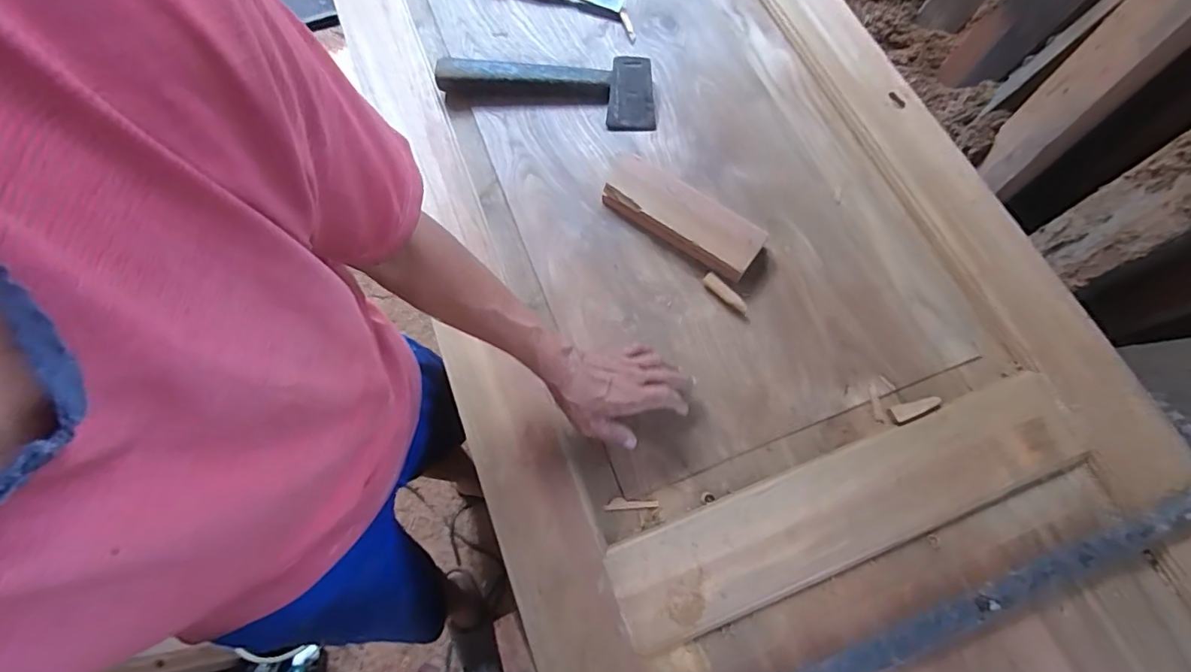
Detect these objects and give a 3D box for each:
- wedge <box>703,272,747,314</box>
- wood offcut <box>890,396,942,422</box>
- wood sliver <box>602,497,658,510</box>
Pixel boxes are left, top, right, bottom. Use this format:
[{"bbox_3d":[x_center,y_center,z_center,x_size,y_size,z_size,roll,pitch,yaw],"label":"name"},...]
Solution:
[{"bbox_3d":[0.176,-0.058,0.699,0.070,0.014,0.014,40,76,16],"label":"wedge"},{"bbox_3d":[0.404,0.090,0.652,0.065,0.004,0.020,-19,69,-4],"label":"wood offcut"},{"bbox_3d":[0.042,0.200,0.620,0.064,0.004,0.014,-4,69,2],"label":"wood sliver"}]

